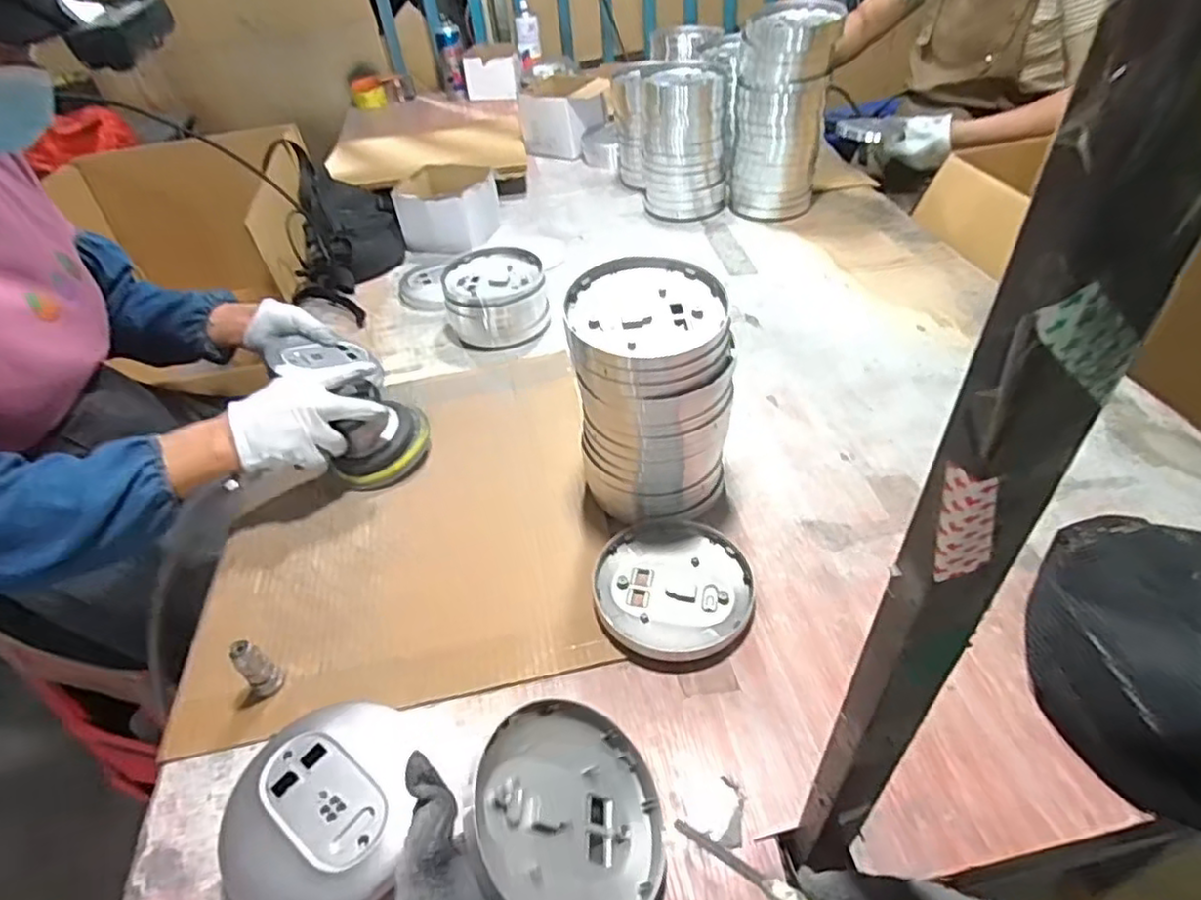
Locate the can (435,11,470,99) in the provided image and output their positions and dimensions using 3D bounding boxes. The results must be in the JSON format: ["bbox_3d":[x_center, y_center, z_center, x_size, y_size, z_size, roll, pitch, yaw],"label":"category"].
[{"bbox_3d":[-0.365,-0.963,1.644,0.065,0.165,0.076,-12,43,-5],"label":"can"}]

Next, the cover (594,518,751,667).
[{"bbox_3d":[0.063,0.117,0.586,0.133,0.018,0.137,-3,44,3],"label":"cover"}]

